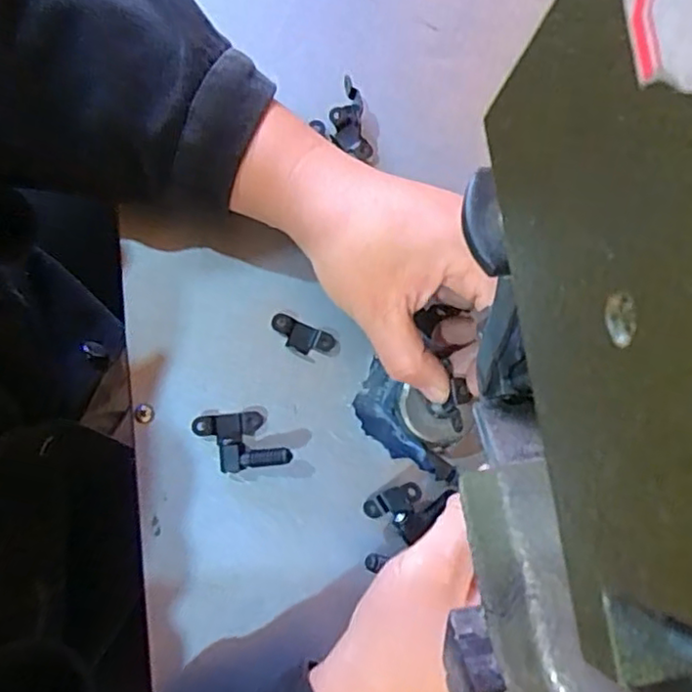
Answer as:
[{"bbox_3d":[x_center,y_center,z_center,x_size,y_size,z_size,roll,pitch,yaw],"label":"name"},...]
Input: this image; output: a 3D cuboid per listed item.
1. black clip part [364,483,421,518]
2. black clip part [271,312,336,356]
[{"bbox_3d":[0.024,0.077,0.320,0.033,0.007,0.012,-30,79,29],"label":"black clip part"},{"bbox_3d":[-0.023,-0.005,0.338,0.034,0.004,0.015,24,80,-1],"label":"black clip part"}]

